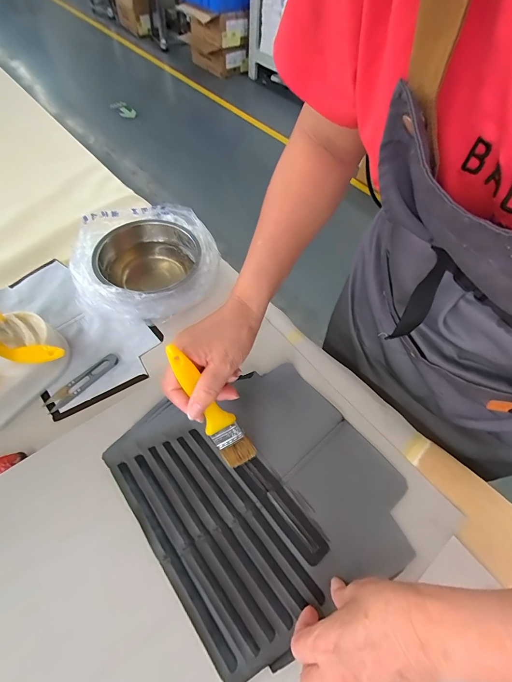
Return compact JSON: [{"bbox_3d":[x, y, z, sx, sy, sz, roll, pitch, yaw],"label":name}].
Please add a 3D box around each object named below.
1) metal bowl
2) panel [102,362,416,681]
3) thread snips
[{"bbox_3d":[-0.163,-0.130,0.523,0.192,0.074,0.223,-1,58,-5],"label":"metal bowl"},{"bbox_3d":[0.007,0.163,0.386,0.261,0.015,0.280,-33,68,-20],"label":"panel"},{"bbox_3d":[-0.230,0.053,0.442,0.024,0.005,0.101,39,63,19],"label":"thread snips"}]

